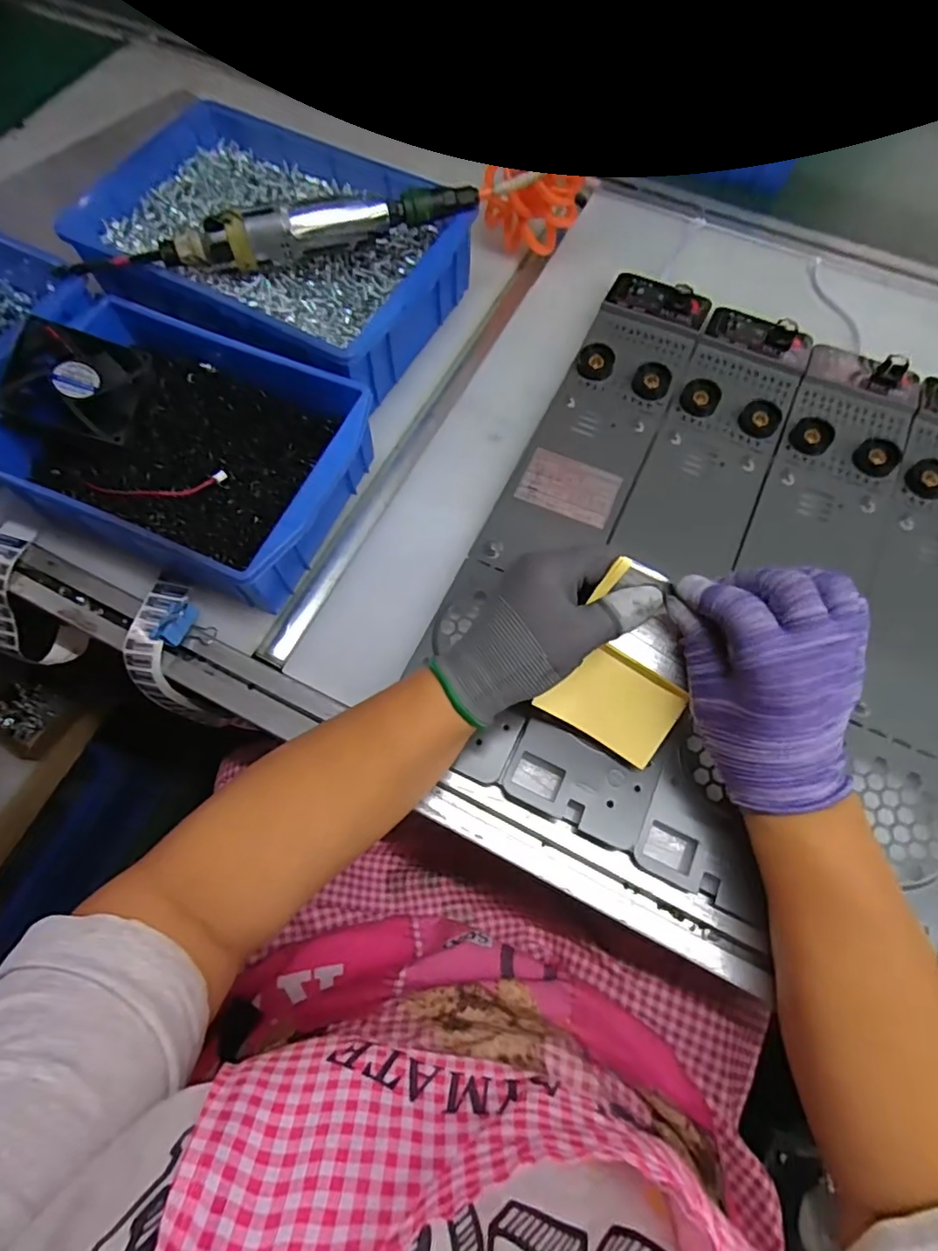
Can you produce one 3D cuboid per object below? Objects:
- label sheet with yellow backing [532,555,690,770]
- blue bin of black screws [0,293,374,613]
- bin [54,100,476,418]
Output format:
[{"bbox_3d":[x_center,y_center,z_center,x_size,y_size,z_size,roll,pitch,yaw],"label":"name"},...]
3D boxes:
[{"bbox_3d":[0.101,0.026,0.362,0.079,0.013,0.115,29,110,8],"label":"label sheet with yellow backing"},{"bbox_3d":[-0.217,-0.134,0.448,0.258,0.081,0.175,21,71,9],"label":"blue bin of black screws"},{"bbox_3d":[-0.167,-0.327,0.502,0.292,0.098,0.211,29,72,12],"label":"bin"}]

